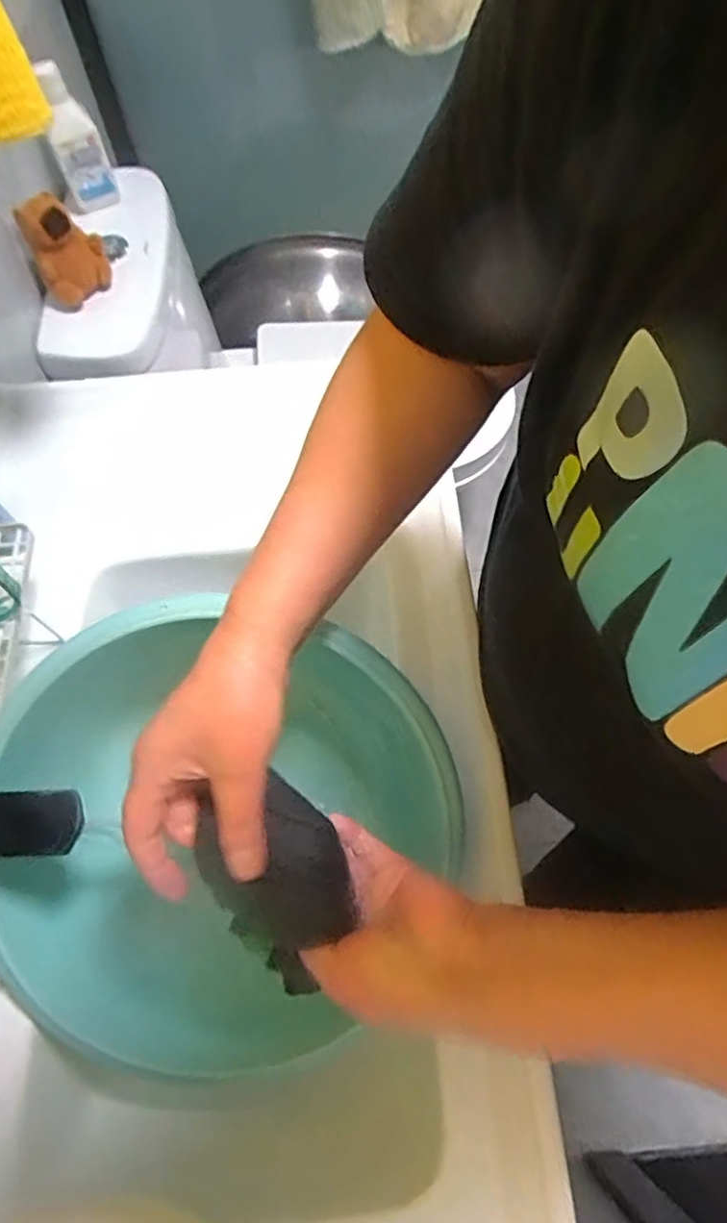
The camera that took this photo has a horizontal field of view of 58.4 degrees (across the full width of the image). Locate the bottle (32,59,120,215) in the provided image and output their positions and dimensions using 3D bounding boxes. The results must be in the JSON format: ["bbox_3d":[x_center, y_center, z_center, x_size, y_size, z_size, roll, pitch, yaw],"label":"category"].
[{"bbox_3d":[-0.354,-0.579,0.801,0.058,0.164,0.049,-21,65,-8],"label":"bottle"}]

